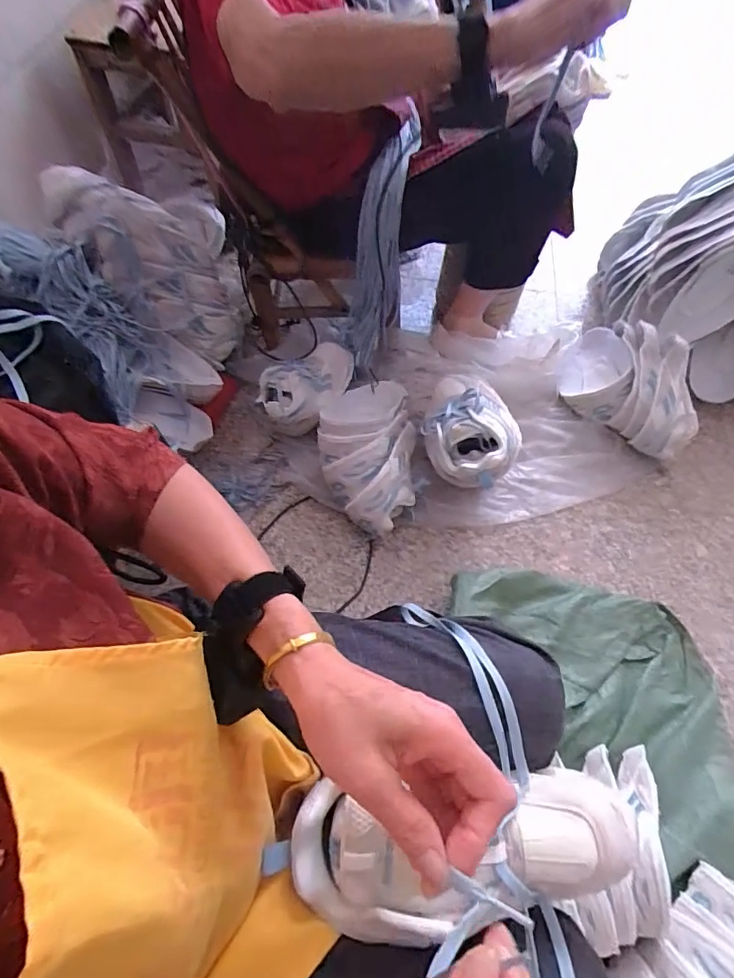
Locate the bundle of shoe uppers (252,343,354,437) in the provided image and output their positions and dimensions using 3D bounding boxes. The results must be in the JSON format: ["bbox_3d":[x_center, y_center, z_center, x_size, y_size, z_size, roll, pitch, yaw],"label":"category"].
[{"bbox_3d":[-0.122,-0.214,0.988,0.134,0.112,0.224,24,64,11],"label":"bundle of shoe uppers"}]

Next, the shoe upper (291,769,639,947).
[{"bbox_3d":[0.069,0.251,0.337,0.239,0.066,0.088,-6,62,-2],"label":"shoe upper"}]

